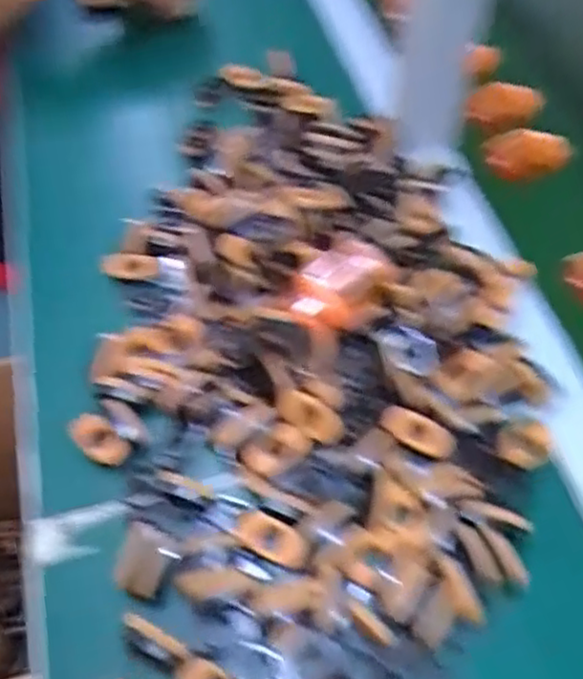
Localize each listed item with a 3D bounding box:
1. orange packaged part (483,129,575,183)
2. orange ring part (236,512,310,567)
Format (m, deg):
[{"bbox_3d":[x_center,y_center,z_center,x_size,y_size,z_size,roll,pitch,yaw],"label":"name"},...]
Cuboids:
[{"bbox_3d":[0.188,-0.151,0.561,0.070,0.021,0.032,-7,56,-8],"label":"orange packaged part"},{"bbox_3d":[-0.010,0.102,0.358,0.040,0.004,0.018,22,57,11],"label":"orange ring part"}]

